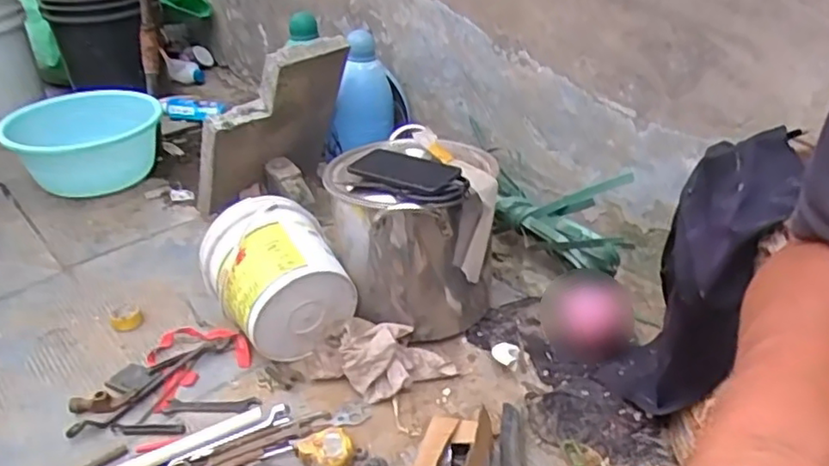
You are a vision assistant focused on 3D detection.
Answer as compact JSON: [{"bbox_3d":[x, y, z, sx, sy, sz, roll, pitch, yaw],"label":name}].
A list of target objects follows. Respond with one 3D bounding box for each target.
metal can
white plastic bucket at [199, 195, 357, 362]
[{"bbox_3d":[-0.004,-0.005,1.070,0.252,0.295,0.258,0,32,0],"label":"metal can"},{"bbox_3d":[-0.214,0.079,1.027,0.186,0.208,0.165,-21,38,-30],"label":"white plastic bucket"}]

